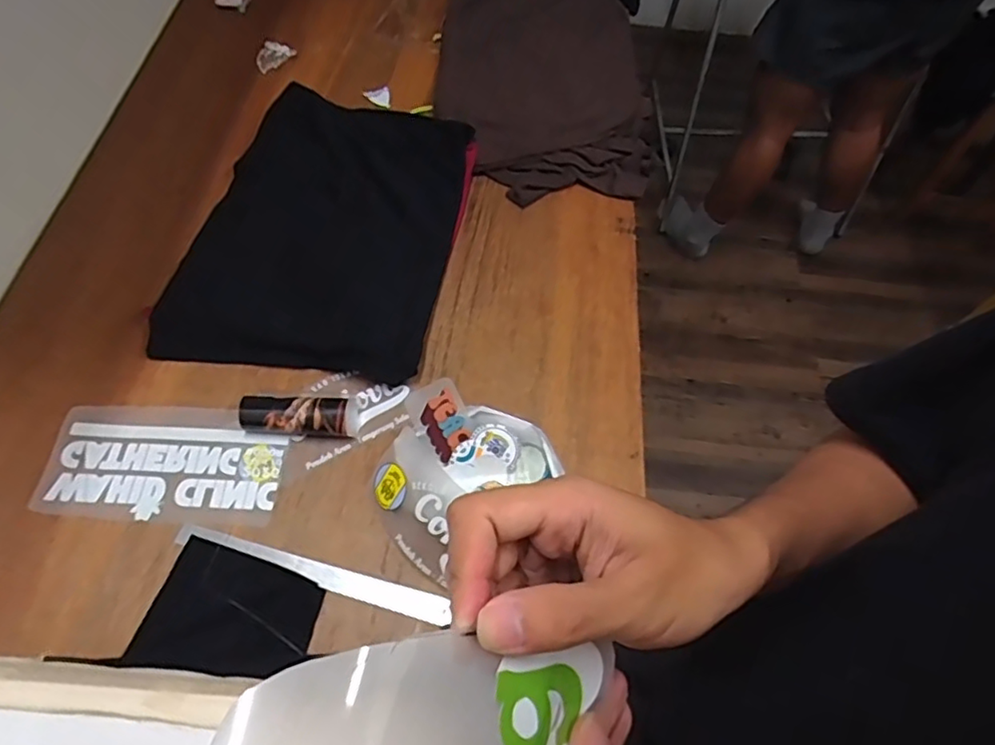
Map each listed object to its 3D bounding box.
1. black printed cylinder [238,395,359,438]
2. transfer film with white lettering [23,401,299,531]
[{"bbox_3d":[-0.248,0.053,0.764,0.139,0.046,0.049,1,60,-3],"label":"black printed cylinder"},{"bbox_3d":[-0.404,0.110,0.750,0.279,0.009,0.142,5,63,0],"label":"transfer film with white lettering"}]

